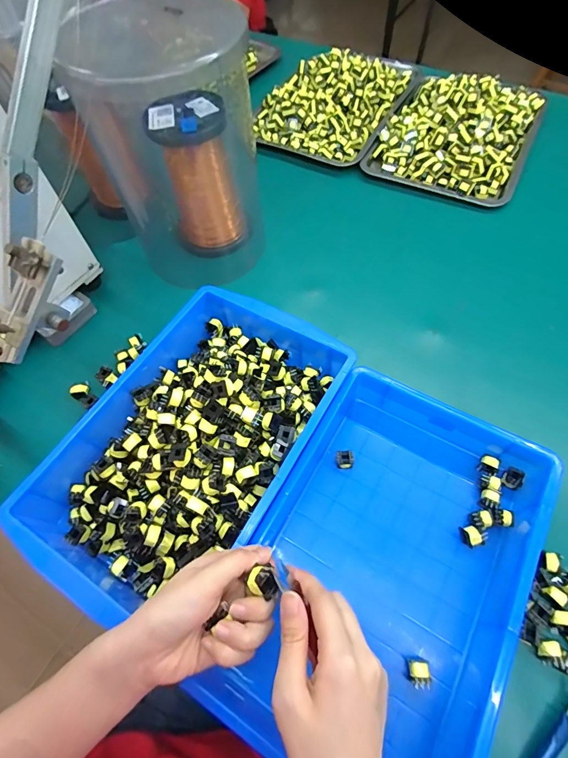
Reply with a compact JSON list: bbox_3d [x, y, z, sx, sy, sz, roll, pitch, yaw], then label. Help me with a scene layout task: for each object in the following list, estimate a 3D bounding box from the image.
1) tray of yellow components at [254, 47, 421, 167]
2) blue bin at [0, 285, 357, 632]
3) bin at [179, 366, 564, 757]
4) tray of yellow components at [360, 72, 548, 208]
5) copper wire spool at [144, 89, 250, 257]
[{"bbox_3d":[0.121,-0.614,0.812,0.240,0.085,0.350,26,66,16],"label":"tray of yellow components"},{"bbox_3d":[-0.101,0.064,0.437,0.228,0.082,0.379,27,67,17],"label":"blue bin"},{"bbox_3d":[0.102,0.191,0.398,0.241,0.077,0.371,27,66,17],"label":"bin"},{"bbox_3d":[0.345,-0.503,0.745,0.282,0.088,0.318,25,66,16],"label":"tray of yellow components"},{"bbox_3d":[-0.135,-0.313,0.602,0.111,0.206,0.109,-20,62,-7],"label":"copper wire spool"}]

